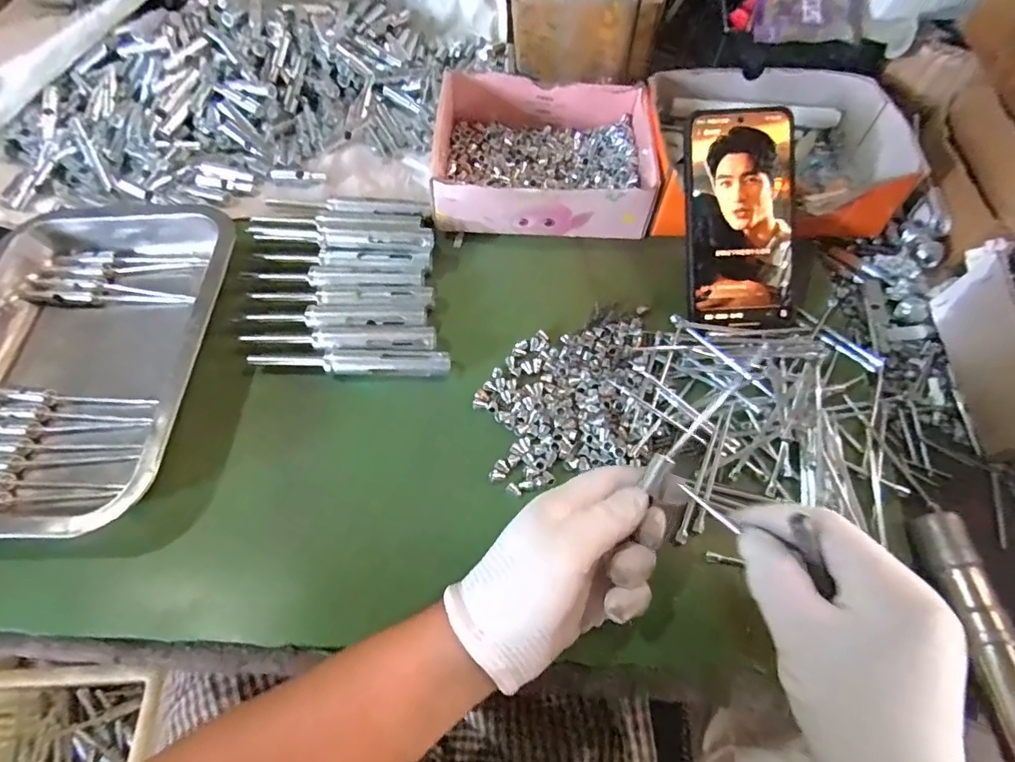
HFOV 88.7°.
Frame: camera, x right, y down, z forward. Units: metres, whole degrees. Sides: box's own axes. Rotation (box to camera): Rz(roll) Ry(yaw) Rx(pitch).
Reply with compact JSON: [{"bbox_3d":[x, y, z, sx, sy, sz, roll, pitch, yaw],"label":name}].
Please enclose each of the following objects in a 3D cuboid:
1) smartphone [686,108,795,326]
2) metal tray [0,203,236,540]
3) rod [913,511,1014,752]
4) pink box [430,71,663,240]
[{"bbox_3d":[0.171,-0.119,0.378,0.078,0.005,0.153,-1,94,1],"label":"smartphone"},{"bbox_3d":[-0.307,-0.023,0.378,0.194,0.048,0.271,1,62,1],"label":"metal tray"},{"bbox_3d":[0.260,0.135,0.280,0.022,0.023,0.125,-4,62,-2],"label":"rod"},{"bbox_3d":[0.031,-0.190,0.445,0.171,0.057,0.133,3,62,2],"label":"pink box"}]

